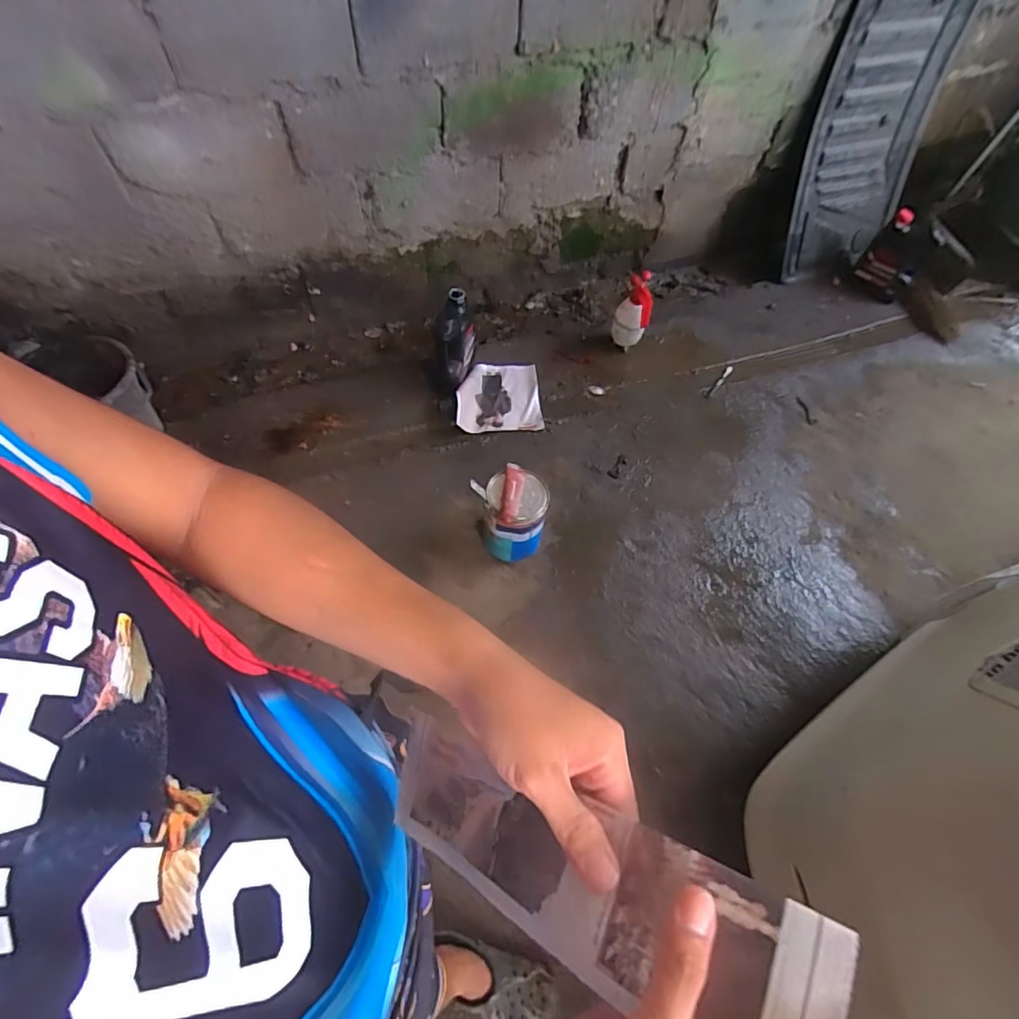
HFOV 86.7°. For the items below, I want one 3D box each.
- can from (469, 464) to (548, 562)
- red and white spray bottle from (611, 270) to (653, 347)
[{"bbox_3d":[0.010,0.016,1.426,0.181,0.227,0.174,1,61,-2],"label":"can"},{"bbox_3d":[0.410,-0.645,1.804,0.123,0.266,0.096,30,64,14],"label":"red and white spray bottle"}]

